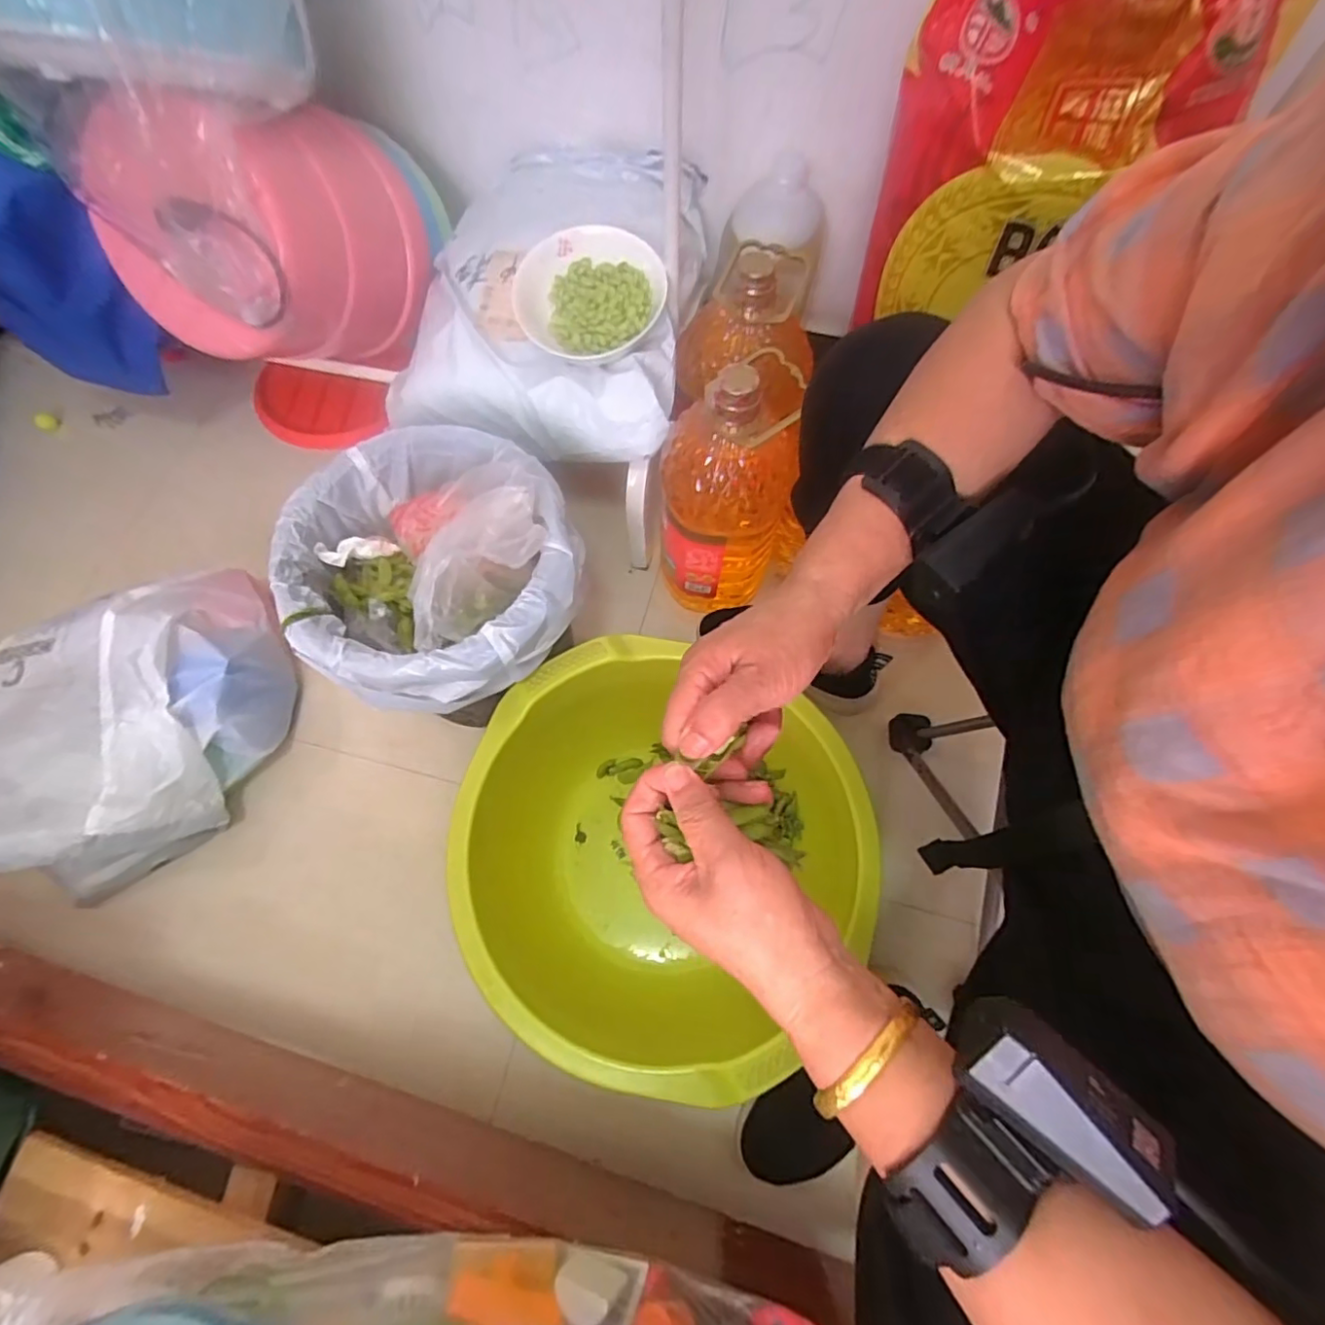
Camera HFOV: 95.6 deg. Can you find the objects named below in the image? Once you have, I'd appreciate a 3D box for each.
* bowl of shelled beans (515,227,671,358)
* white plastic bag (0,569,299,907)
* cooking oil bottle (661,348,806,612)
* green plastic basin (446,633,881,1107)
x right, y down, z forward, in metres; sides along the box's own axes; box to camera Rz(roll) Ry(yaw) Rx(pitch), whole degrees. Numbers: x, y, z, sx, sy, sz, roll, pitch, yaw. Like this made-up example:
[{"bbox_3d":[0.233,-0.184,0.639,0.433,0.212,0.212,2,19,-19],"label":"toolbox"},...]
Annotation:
[{"bbox_3d":[-0.085,-0.429,0.709,0.172,0.056,0.164,0,68,0],"label":"bowl of shelled beans"},{"bbox_3d":[-0.637,0.107,0.697,0.259,0.178,0.455,41,74,15],"label":"white plastic bag"},{"bbox_3d":[0.072,-0.200,0.705,0.141,0.307,0.151,4,68,2],"label":"cooking oil bottle"},{"bbox_3d":[-0.014,0.199,0.644,0.394,0.206,0.384,30,71,12],"label":"green plastic basin"}]

